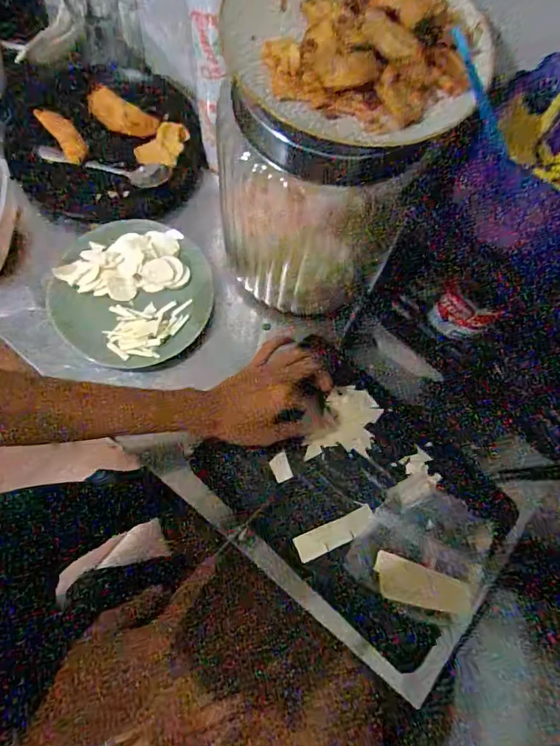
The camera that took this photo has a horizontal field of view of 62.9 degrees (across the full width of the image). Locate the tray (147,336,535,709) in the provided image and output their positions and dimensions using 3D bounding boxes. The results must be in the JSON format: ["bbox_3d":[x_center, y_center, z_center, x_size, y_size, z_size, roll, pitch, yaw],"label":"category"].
[{"bbox_3d":[0.086,0.141,0.529,0.341,0.020,0.253,39,76,9],"label":"tray"}]

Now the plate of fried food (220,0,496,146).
[{"bbox_3d":[0.057,-0.263,0.353,0.207,0.035,0.178,36,72,6],"label":"plate of fried food"}]

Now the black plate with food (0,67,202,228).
[{"bbox_3d":[-0.248,-0.333,0.662,0.259,0.044,0.257,2,72,-5],"label":"black plate with food"}]

